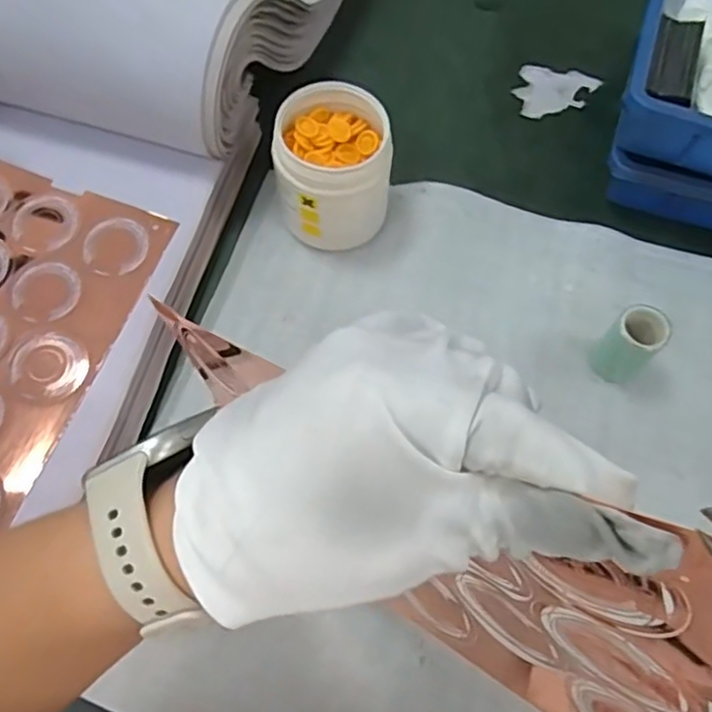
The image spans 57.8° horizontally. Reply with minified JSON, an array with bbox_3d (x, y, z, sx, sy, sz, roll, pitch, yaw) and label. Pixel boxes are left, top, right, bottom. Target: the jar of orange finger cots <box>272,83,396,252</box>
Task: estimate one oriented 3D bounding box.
[{"bbox_3d":[-0.019,-0.155,0.535,0.092,0.114,0.090,1,66,-2],"label":"jar of orange finger cots"}]

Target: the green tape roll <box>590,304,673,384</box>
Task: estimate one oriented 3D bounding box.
[{"bbox_3d":[0.213,-0.008,0.505,0.036,0.059,0.042,41,71,15],"label":"green tape roll"}]

